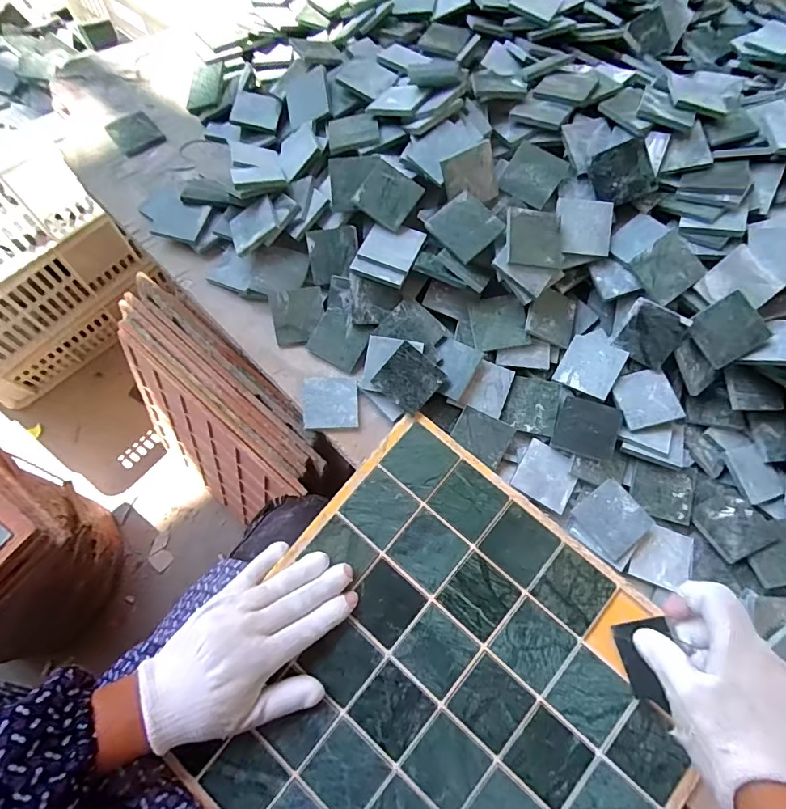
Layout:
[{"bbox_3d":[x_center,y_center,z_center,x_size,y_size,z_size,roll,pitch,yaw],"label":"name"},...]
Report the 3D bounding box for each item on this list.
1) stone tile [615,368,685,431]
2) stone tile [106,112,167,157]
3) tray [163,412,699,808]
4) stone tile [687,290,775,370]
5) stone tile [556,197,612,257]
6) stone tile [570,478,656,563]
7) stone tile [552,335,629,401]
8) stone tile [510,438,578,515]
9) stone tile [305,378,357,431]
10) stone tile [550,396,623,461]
[{"bbox_3d":[0.217,-0.005,0.391,0.046,0.004,0.048,-16,66,7],"label":"stone tile"},{"bbox_3d":[-0.282,-0.297,0.497,0.046,0.011,0.046,-39,76,-18],"label":"stone tile"},{"bbox_3d":[0.037,0.222,0.340,0.317,0.025,0.312,39,76,10],"label":"tray"},{"bbox_3d":[0.278,-0.062,0.377,0.048,0.005,0.047,-39,89,17],"label":"stone tile"},{"bbox_3d":[0.169,-0.156,0.400,0.046,0.005,0.049,3,86,1],"label":"stone tile"},{"bbox_3d":[0.180,0.094,0.374,0.046,0.011,0.049,-34,77,-11],"label":"stone tile"},{"bbox_3d":[0.175,-0.034,0.405,0.047,0.004,0.048,28,87,27],"label":"stone tile"},{"bbox_3d":[0.132,0.061,0.389,0.049,0.007,0.045,33,69,8],"label":"stone tile"},{"bbox_3d":[-0.055,-0.001,0.404,0.047,0.006,0.045,-1,68,-5],"label":"stone tile"},{"bbox_3d":[0.166,0.021,0.391,0.048,0.004,0.047,15,85,19],"label":"stone tile"}]

